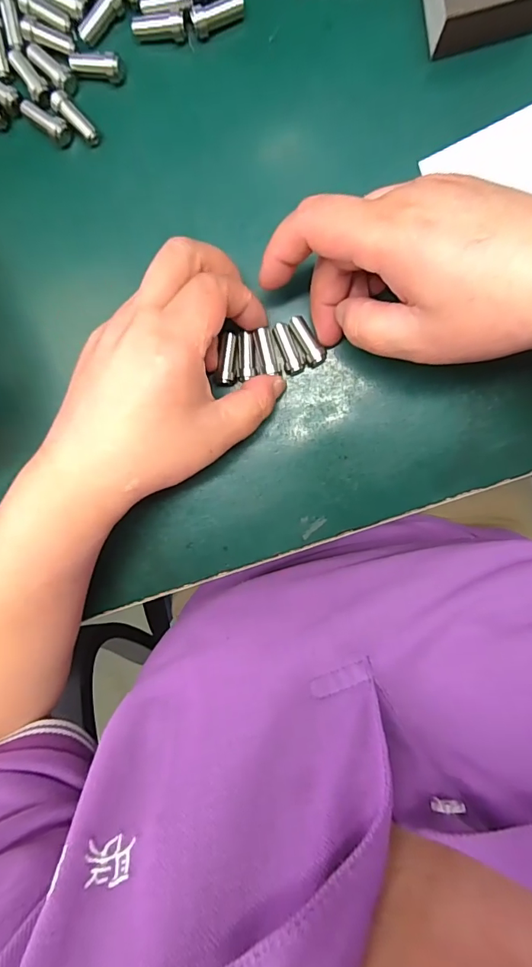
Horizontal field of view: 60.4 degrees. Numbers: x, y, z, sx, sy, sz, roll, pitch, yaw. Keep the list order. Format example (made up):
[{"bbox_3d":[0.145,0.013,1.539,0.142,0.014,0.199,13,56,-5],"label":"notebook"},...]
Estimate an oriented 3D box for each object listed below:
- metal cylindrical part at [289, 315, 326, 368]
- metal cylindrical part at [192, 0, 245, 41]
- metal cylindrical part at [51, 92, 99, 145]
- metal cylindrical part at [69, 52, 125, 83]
[{"bbox_3d":[0.022,-0.076,0.247,0.010,0.012,0.028,-29,92,7],"label":"metal cylindrical part"},{"bbox_3d":[-0.024,-0.233,0.227,0.027,0.008,0.009,-24,97,6],"label":"metal cylindrical part"},{"bbox_3d":[-0.099,-0.190,0.237,0.009,0.009,0.026,-40,95,8],"label":"metal cylindrical part"},{"bbox_3d":[-0.086,-0.212,0.232,0.029,0.009,0.008,10,99,2],"label":"metal cylindrical part"}]

